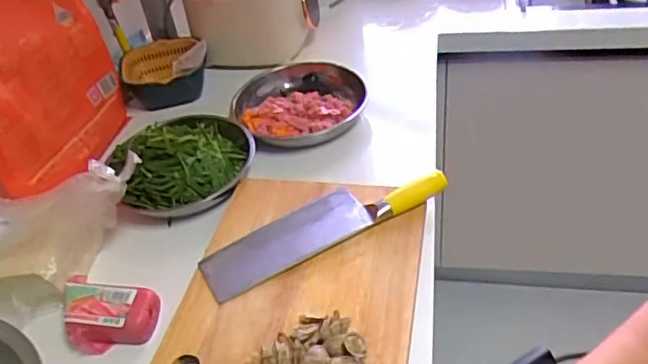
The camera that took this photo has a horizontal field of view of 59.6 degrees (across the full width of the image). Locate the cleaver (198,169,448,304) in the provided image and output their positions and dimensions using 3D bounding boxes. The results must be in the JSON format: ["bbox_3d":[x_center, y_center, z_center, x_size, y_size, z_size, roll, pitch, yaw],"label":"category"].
[{"bbox_3d":[0.001,0.047,0.693,0.310,0.024,0.073,-24,45,-17],"label":"cleaver"}]

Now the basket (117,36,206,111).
[{"bbox_3d":[-0.286,-0.197,1.020,0.150,0.083,0.132,-17,43,-10],"label":"basket"}]

